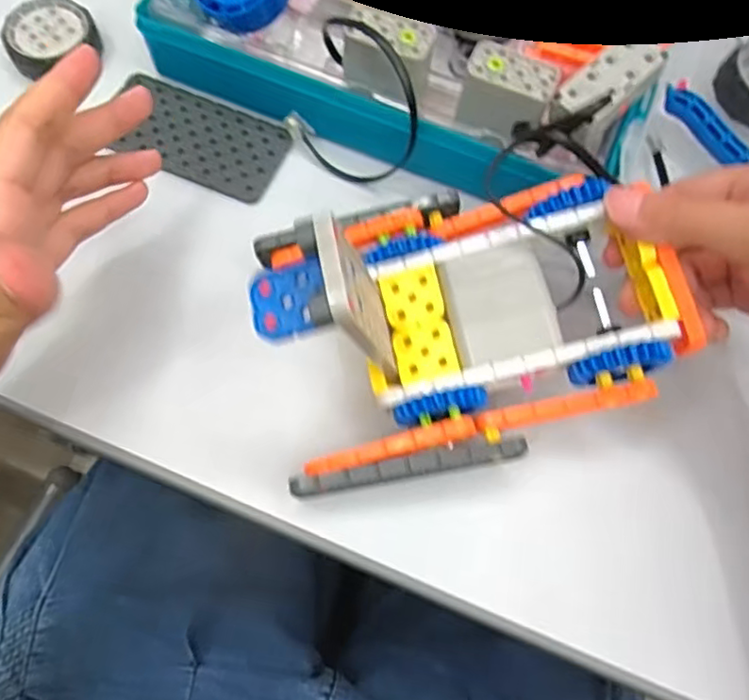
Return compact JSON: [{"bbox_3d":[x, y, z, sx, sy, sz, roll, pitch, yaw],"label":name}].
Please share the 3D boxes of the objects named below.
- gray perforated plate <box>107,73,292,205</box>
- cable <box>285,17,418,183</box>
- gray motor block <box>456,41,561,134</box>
[{"bbox_3d":[-0.095,-0.115,0.339,0.092,0.008,0.050,22,67,6],"label":"gray perforated plate"},{"bbox_3d":[-0.011,-0.127,0.320,0.068,0.066,0.054,10,67,1],"label":"cable"},{"bbox_3d":[0.067,-0.128,0.316,0.043,0.032,0.024,24,68,7],"label":"gray motor block"}]

